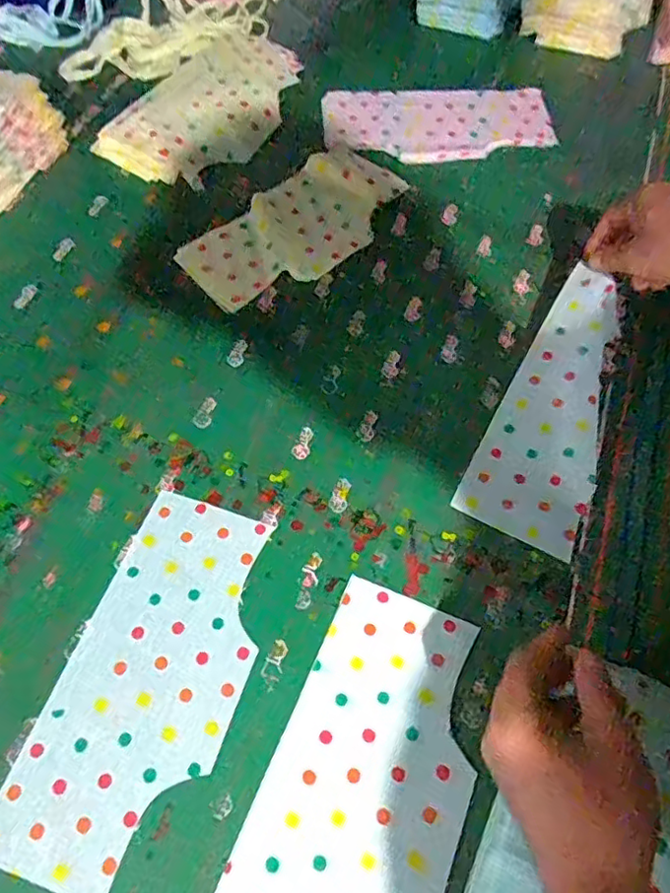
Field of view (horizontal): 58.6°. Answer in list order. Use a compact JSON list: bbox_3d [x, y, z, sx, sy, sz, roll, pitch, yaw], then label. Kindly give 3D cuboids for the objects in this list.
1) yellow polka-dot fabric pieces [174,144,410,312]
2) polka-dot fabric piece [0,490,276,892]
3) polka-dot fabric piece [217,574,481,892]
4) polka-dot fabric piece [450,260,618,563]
[{"bbox_3d":[-0.037,-0.258,0.687,0.139,0.011,0.275,40,69,20],"label":"yellow polka-dot fabric pieces"},{"bbox_3d":[-0.138,0.174,0.456,0.133,0.004,0.279,17,63,10],"label":"polka-dot fabric piece"},{"bbox_3d":[0.020,0.241,0.414,0.132,0.006,0.277,20,64,12],"label":"polka-dot fabric piece"},{"bbox_3d":[0.205,-0.043,0.558,0.105,0.018,0.271,19,73,12],"label":"polka-dot fabric piece"}]

